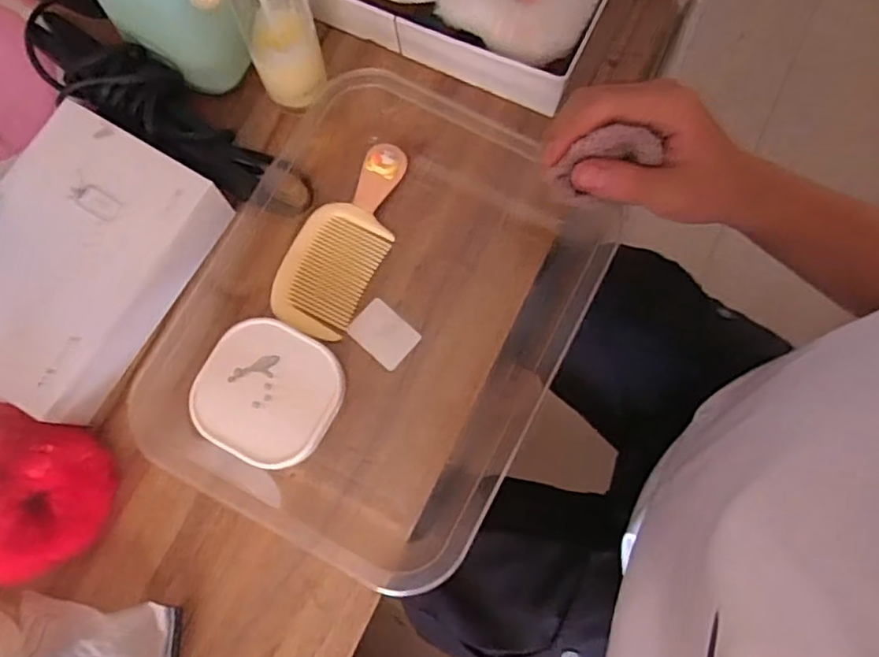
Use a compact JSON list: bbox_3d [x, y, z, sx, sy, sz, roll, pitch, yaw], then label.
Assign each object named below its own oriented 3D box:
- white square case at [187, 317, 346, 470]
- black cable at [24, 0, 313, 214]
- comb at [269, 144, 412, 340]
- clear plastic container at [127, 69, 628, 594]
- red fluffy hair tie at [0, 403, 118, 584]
[{"bbox_3d":[-0.100,0.039,0.379,0.079,0.025,0.078,27,79,4],"label":"white square case"},{"bbox_3d":[-0.175,-0.137,0.395,0.198,0.043,0.053,35,80,6],"label":"black cable"},{"bbox_3d":[-0.060,-0.059,0.403,0.053,0.014,0.129,26,79,4],"label":"comb"},{"bbox_3d":[-0.038,-0.010,0.381,0.222,0.042,0.266,27,79,4],"label":"clear plastic container"},{"bbox_3d":[-0.227,0.088,0.338,0.075,0.056,0.086,-14,79,-4],"label":"red fluffy hair tie"}]

